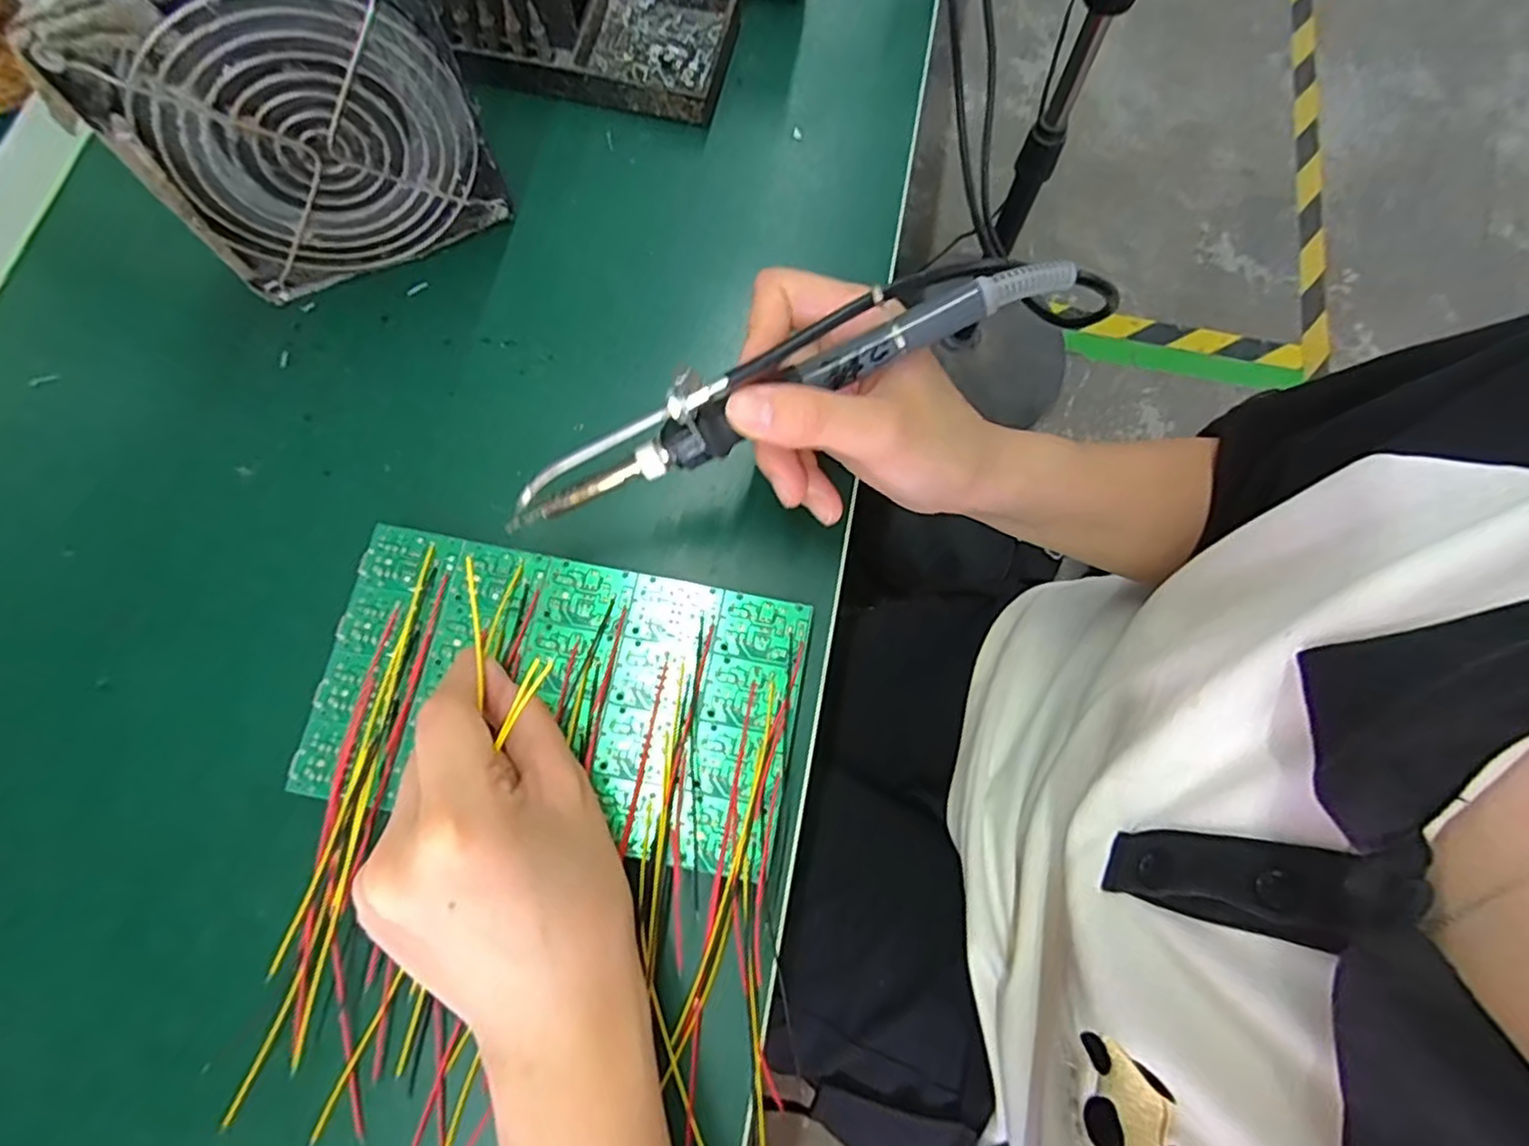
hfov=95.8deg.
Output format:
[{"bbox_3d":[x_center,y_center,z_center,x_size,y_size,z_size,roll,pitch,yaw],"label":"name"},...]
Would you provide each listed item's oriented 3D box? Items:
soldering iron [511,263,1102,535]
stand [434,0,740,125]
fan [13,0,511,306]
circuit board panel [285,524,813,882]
[{"bbox_3d":[0.011,-0.067,0.237,0.217,0.035,0.026,-21,75,3],"label":"soldering iron"},{"bbox_3d":[-0.083,-0.282,0.327,0.129,0.072,0.080,10,74,2],"label":"stand"},{"bbox_3d":[-0.175,-0.179,0.270,0.125,0.121,0.043,-27,76,-8],"label":"fan"},{"bbox_3d":[-0.076,0.045,0.258,0.170,0.006,0.099,10,74,2],"label":"circuit board panel"}]

